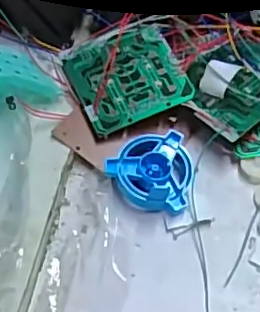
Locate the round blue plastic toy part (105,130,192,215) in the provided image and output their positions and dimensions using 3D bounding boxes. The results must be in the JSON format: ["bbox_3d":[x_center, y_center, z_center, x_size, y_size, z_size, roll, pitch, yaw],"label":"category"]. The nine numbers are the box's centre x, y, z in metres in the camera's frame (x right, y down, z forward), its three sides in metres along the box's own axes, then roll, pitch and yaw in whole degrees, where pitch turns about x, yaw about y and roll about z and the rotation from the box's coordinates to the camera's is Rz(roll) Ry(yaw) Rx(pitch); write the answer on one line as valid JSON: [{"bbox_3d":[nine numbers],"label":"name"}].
[{"bbox_3d":[0.013,0.007,0.369,0.051,0.016,0.052,8,56,6],"label":"round blue plastic toy part"}]

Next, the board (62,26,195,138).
[{"bbox_3d":[-0.002,-0.055,0.399,0.072,0.010,0.067,-19,57,-12],"label":"board"}]

